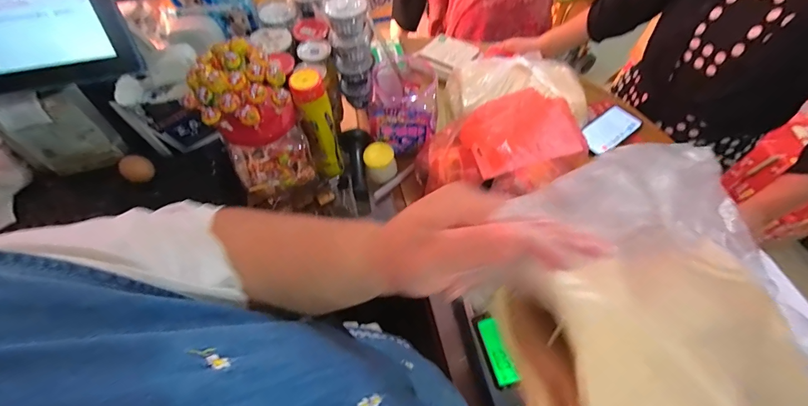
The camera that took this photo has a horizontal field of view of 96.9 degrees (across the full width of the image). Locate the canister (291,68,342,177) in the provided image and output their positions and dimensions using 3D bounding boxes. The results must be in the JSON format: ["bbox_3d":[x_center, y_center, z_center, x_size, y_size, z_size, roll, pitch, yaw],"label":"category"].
[{"bbox_3d":[-0.149,-0.134,0.637,0.055,0.202,0.062,-21,61,-11],"label":"canister"}]

